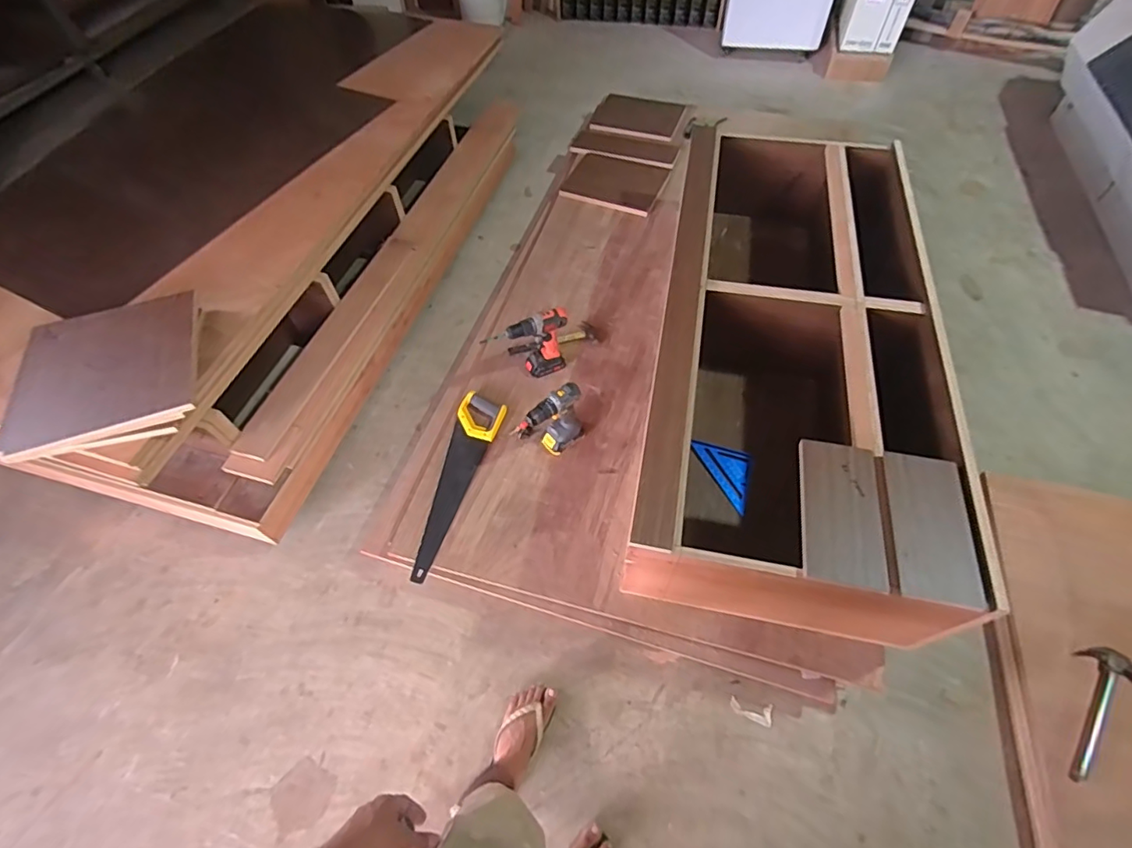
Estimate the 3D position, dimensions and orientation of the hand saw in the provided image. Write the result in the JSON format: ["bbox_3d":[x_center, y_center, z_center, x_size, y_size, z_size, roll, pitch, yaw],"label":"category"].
[{"bbox_3d":[-0.330,0.156,1.495,0.134,0.032,0.556,16,59,11],"label":"hand saw"}]

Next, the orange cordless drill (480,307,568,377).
[{"bbox_3d":[-0.096,-0.248,1.626,0.213,0.233,0.096,-11,58,-5],"label":"orange cordless drill"}]

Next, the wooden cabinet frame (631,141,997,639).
[{"bbox_3d":[0.618,-0.263,1.521,0.654,0.414,1.544,9,58,8],"label":"wooden cabinet frame"}]

